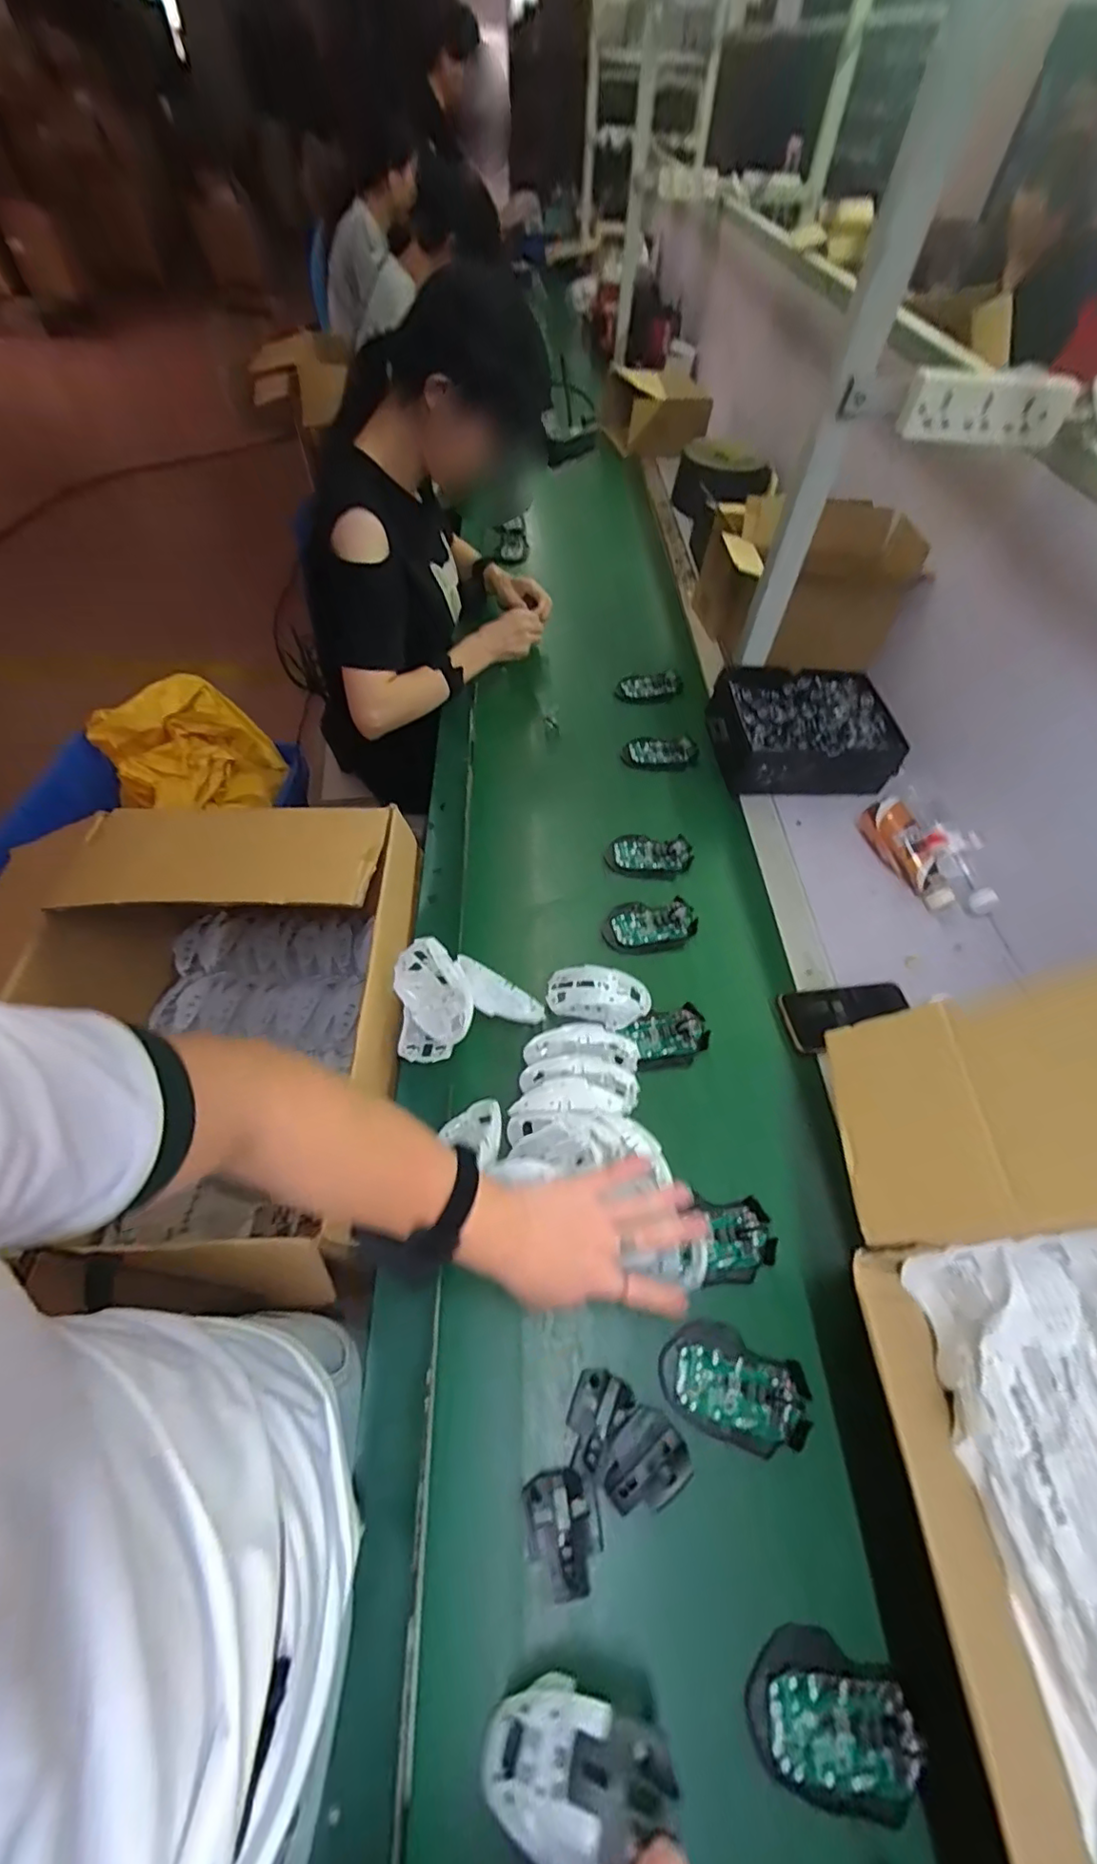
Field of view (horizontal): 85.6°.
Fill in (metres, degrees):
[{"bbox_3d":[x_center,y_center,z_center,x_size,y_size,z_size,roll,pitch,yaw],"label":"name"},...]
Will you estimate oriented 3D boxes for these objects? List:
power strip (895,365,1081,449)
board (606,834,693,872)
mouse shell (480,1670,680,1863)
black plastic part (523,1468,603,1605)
[{"bbox_3d":[0.463,-0.554,0.627,0.177,0.057,0.023,-2,54,-7],"label":"power strip"},{"bbox_3d":[0.136,-0.107,0.795,0.111,0.026,0.059,5,54,-1],"label":"board"},{"bbox_3d":[0.013,0.495,0.349,0.109,0.034,0.064,-7,39,32],"label":"mouse shell"},{"bbox_3d":[0.011,0.435,0.430,0.052,0.016,0.065,-5,54,-8],"label":"black plastic part"}]

